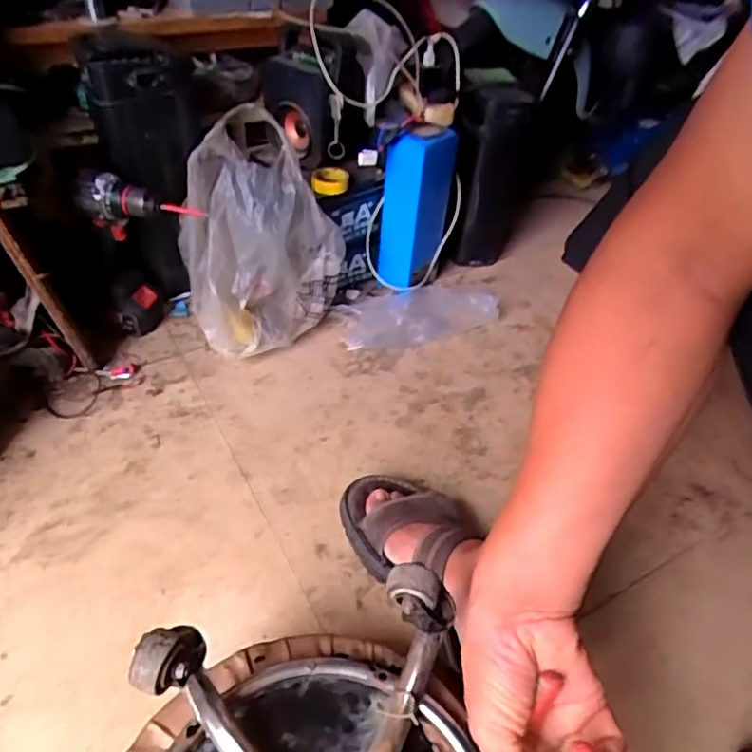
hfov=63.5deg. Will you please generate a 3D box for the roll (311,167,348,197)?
[{"bbox_3d":[-0.070,-0.297,0.925,0.054,0.023,0.054,3,44,-3],"label":"roll"}]

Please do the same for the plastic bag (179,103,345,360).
[{"bbox_3d":[-0.162,-0.190,0.870,0.221,0.296,0.145,-29,54,-30],"label":"plastic bag"}]

